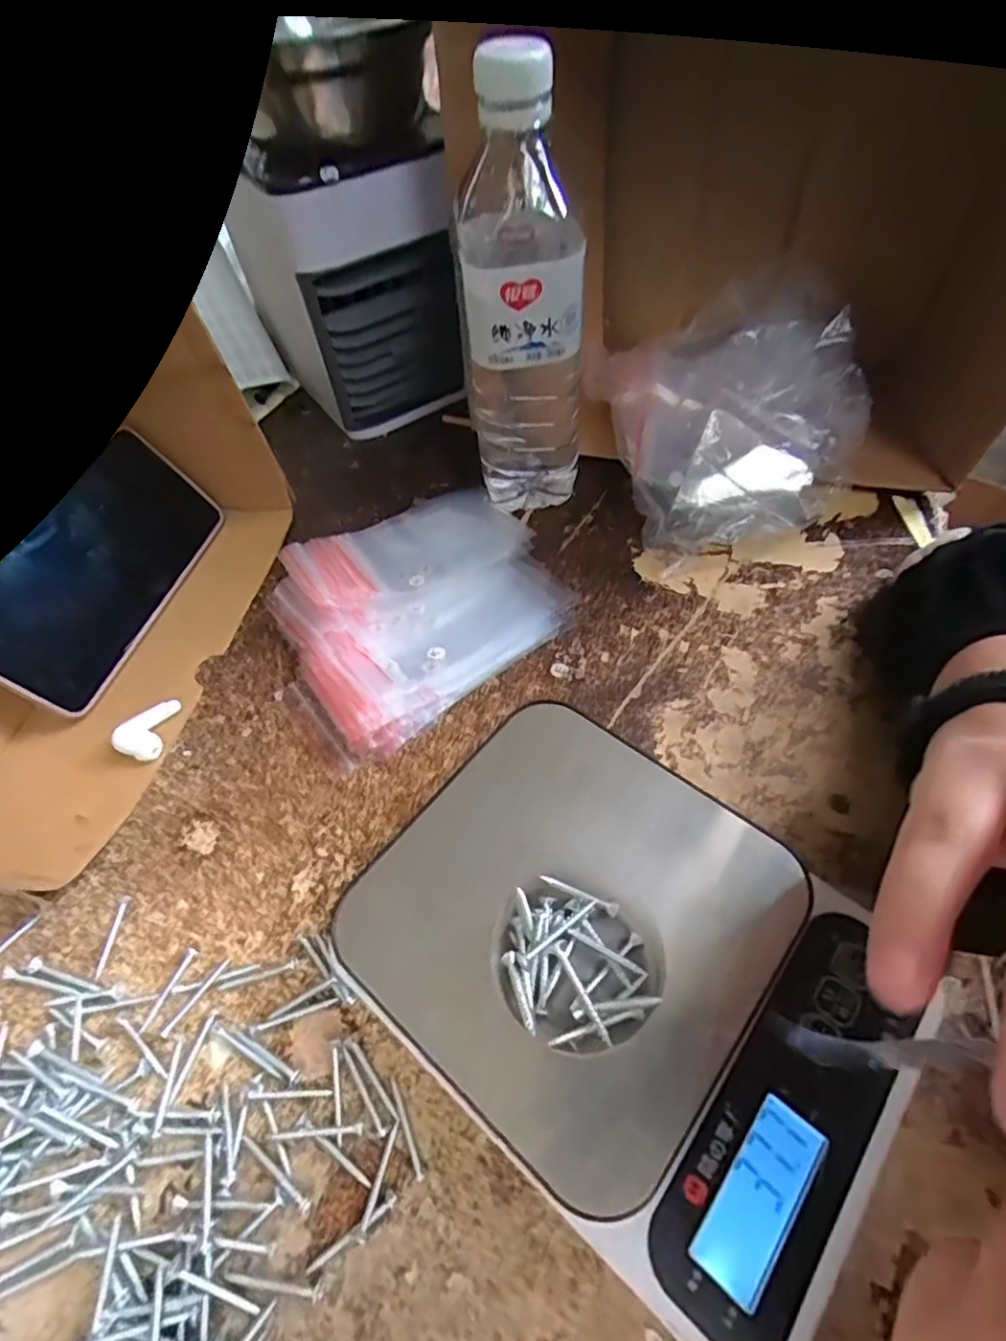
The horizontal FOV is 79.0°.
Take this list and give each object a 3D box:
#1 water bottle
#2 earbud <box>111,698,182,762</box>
[{"bbox_3d":[0.011,-0.189,0.332,0.061,0.212,0.061,-2,55,4],"label":"water bottle"},{"bbox_3d":[-0.185,0.029,0.318,0.018,0.018,0.035,4,56,7],"label":"earbud"}]

